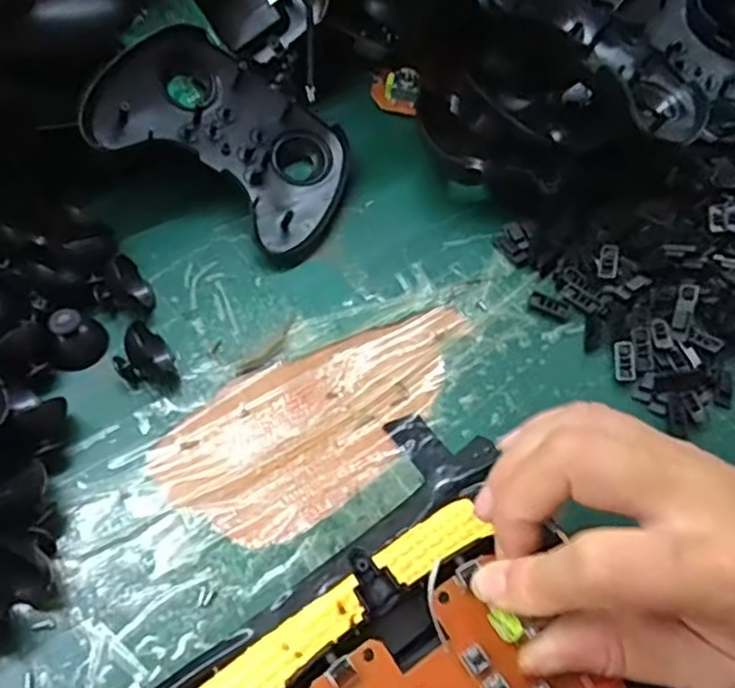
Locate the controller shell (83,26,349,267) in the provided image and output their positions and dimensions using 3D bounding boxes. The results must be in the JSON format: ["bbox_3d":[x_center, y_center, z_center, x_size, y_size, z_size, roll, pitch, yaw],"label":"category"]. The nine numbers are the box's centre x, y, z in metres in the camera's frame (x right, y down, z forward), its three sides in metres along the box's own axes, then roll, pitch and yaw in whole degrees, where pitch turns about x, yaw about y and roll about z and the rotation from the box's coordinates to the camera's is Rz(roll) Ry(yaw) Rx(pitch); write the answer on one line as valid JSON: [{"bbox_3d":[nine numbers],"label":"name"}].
[{"bbox_3d":[-0.069,-0.102,0.353,0.124,0.028,0.085,31,63,-7],"label":"controller shell"}]

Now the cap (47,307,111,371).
[{"bbox_3d":[-0.126,-0.004,0.298,0.024,0.022,0.021,-24,62,-19],"label":"cap"}]

